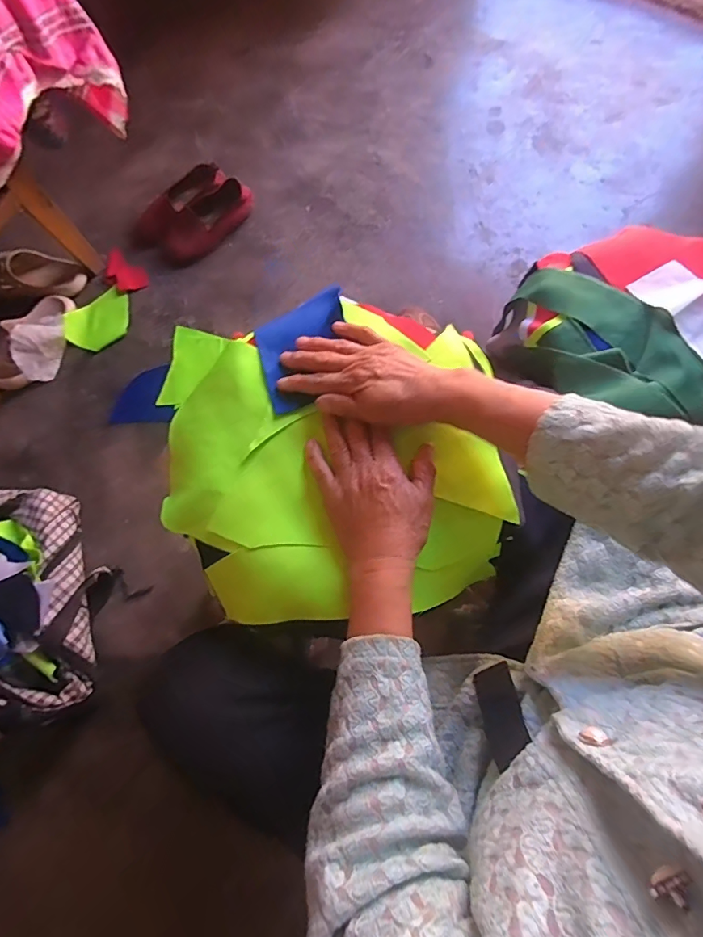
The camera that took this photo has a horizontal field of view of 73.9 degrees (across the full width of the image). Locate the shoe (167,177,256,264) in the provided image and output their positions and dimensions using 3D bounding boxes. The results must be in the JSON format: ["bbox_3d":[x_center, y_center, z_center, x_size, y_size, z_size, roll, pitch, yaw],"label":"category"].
[{"bbox_3d":[-0.310,-0.543,1.026,0.223,0.061,0.071,-39,79,-7],"label":"shoe"}]

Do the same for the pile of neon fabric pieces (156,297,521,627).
[{"bbox_3d":[-0.017,-0.011,0.468,0.327,0.064,0.299,-9,77,-2],"label":"pile of neon fabric pieces"}]

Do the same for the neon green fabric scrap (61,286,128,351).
[{"bbox_3d":[-0.541,-0.321,1.009,0.148,0.029,0.102,-44,80,-8],"label":"neon green fabric scrap"}]

